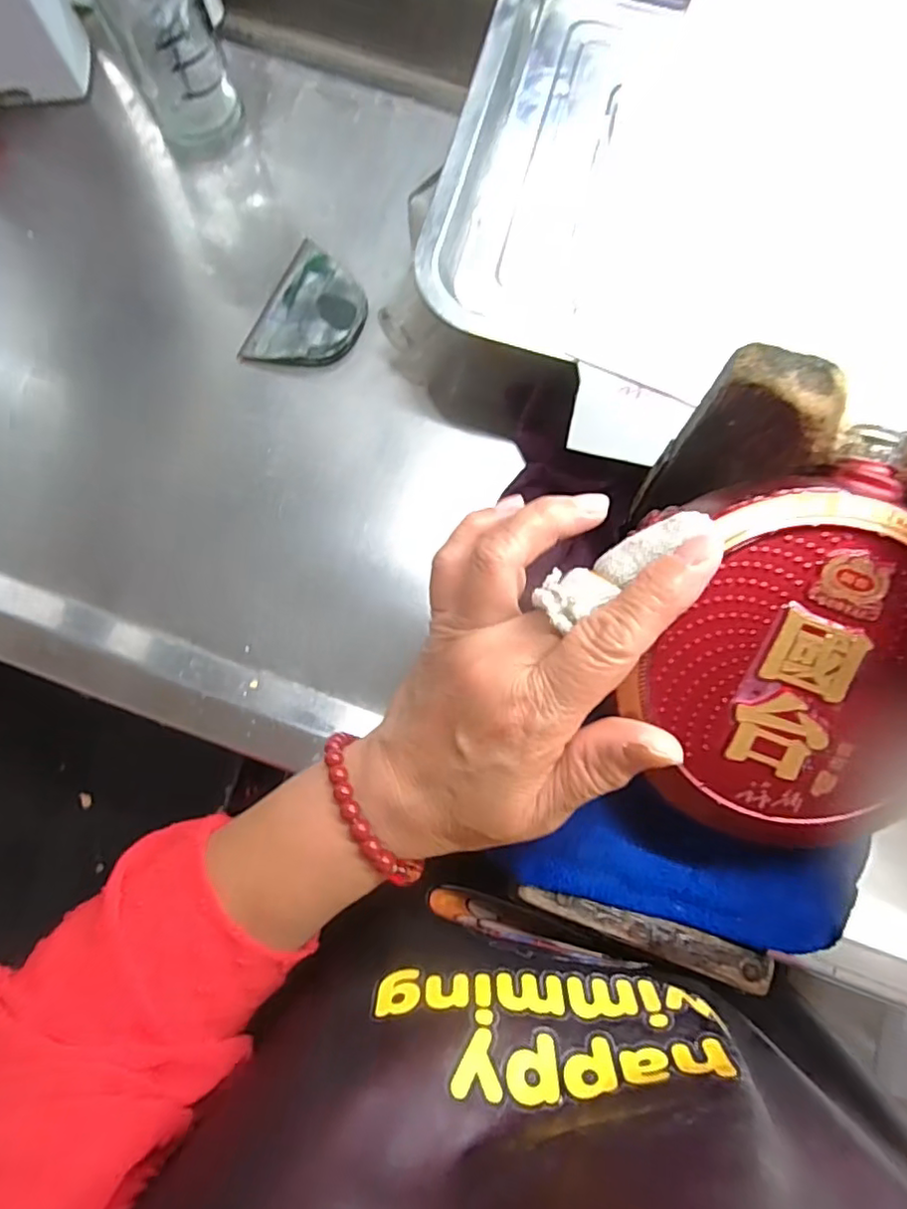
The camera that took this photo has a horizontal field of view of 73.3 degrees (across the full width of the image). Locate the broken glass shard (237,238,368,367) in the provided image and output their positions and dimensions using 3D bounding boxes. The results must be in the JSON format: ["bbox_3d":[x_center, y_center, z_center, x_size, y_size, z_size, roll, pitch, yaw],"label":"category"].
[{"bbox_3d":[-0.084,-0.176,0.367,0.061,0.008,0.081,25,85,4],"label":"broken glass shard"}]

